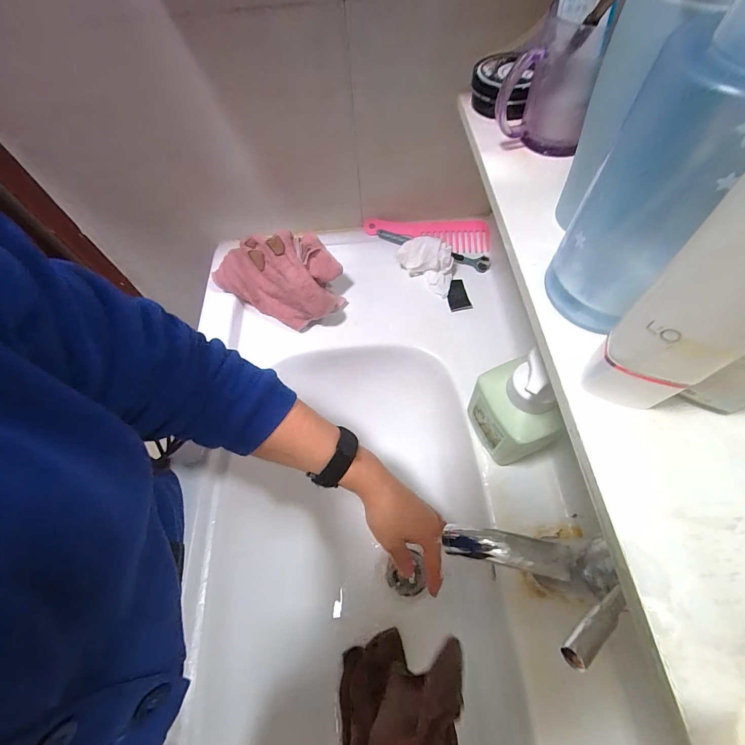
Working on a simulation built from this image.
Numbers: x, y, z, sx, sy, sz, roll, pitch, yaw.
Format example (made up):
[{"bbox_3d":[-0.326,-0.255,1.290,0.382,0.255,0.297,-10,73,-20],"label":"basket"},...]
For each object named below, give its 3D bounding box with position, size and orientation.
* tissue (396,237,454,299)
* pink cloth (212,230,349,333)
[{"bbox_3d":[0.092,-0.174,0.567,0.099,0.066,0.048,39,70,20],"label":"tissue"},{"bbox_3d":[-0.135,-0.152,0.543,0.188,0.110,0.115,23,66,14],"label":"pink cloth"}]

